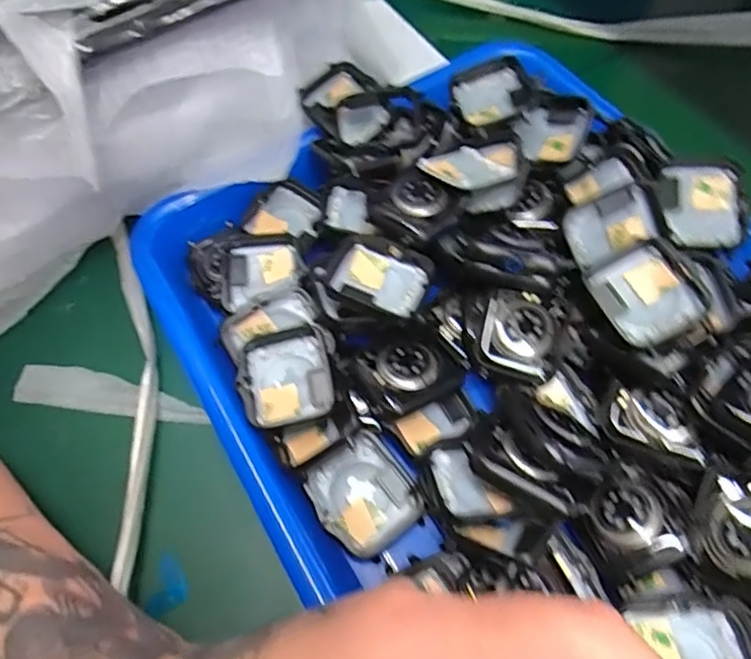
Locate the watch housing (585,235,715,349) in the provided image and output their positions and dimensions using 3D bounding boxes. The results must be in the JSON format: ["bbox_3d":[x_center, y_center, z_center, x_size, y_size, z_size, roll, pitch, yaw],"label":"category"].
[{"bbox_3d":[0.110,-0.015,0.242,0.035,0.009,0.042,-31,62,11],"label":"watch housing"}]

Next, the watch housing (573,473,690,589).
[{"bbox_3d":[0.092,0.072,0.220,0.033,0.010,0.033,-20,63,-7],"label":"watch housing"}]

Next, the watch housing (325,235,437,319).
[{"bbox_3d":[0.002,-0.022,0.262,0.041,0.009,0.033,17,64,12],"label":"watch housing"}]

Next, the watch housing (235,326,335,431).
[{"bbox_3d":[-0.038,0.021,0.255,0.038,0.009,0.042,-17,62,-6],"label":"watch housing"}]

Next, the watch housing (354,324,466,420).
[{"bbox_3d":[0.016,0.018,0.258,0.041,0.014,0.034,-30,64,-12],"label":"watch housing"}]

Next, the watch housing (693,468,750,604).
[{"bbox_3d":[0.131,0.073,0.209,0.034,0.005,0.040,20,77,28],"label":"watch housing"}]

